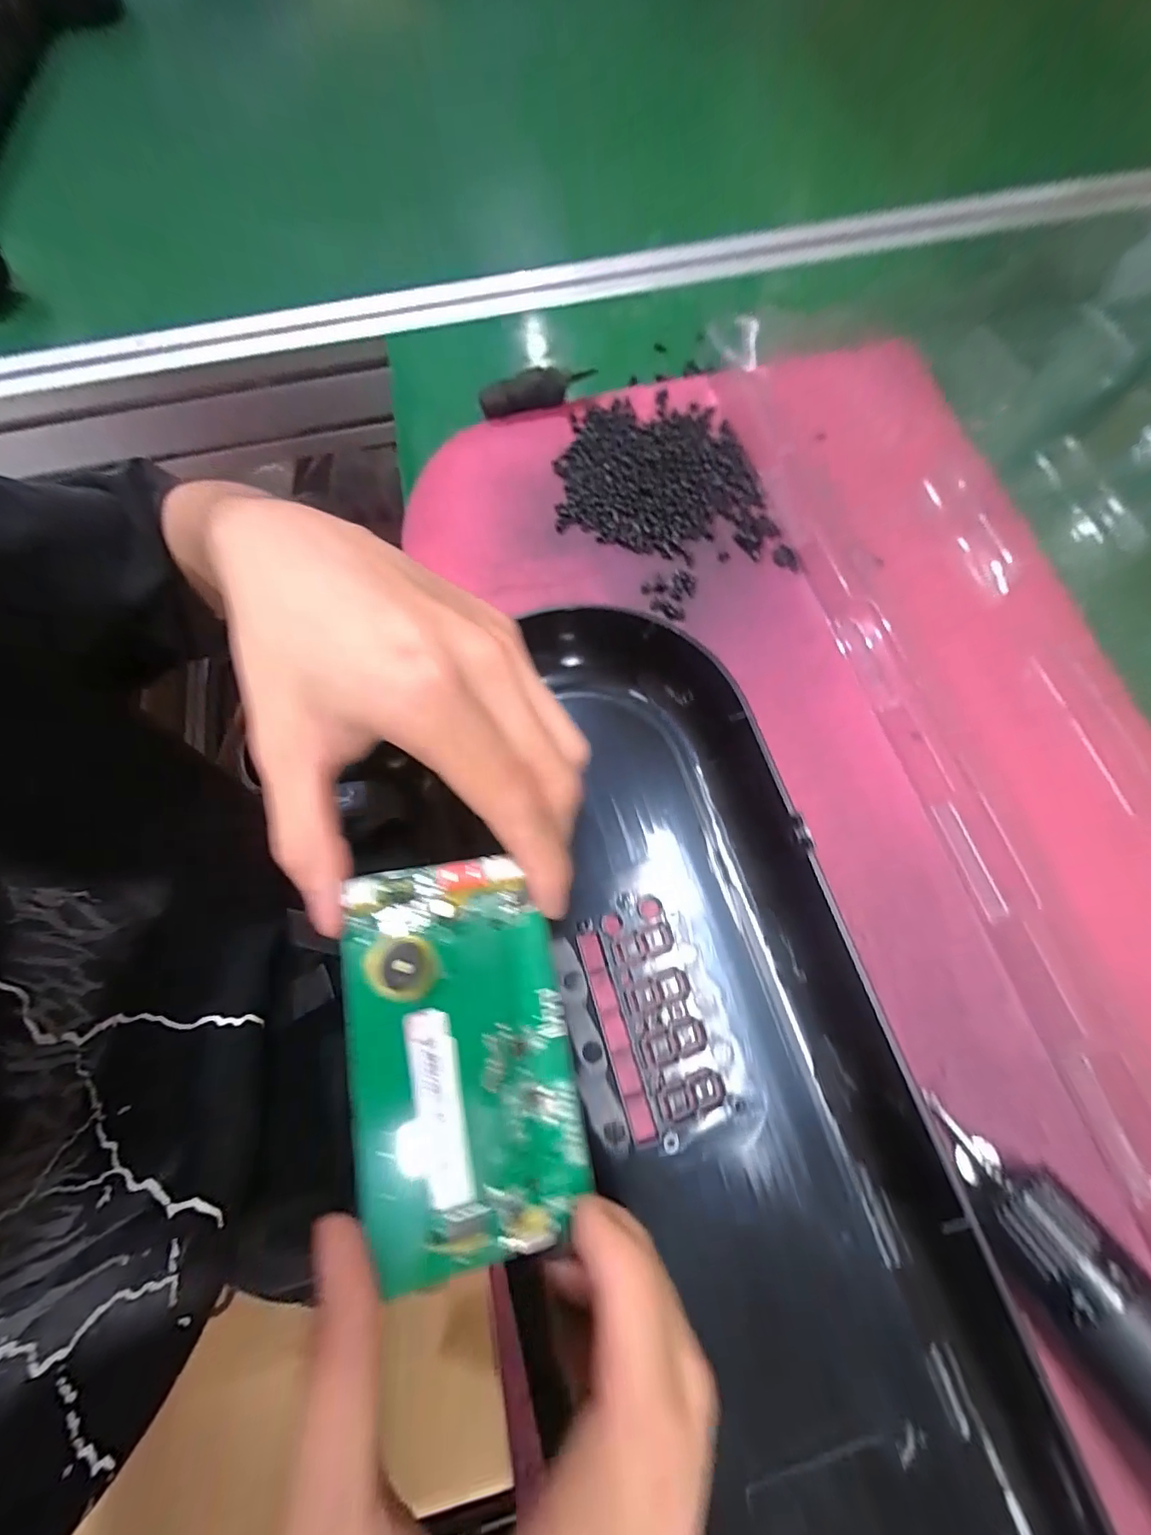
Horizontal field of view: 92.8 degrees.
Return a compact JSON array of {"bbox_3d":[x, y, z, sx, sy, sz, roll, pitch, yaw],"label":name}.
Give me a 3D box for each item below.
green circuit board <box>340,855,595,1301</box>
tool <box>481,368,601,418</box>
[{"bbox_3d":[-0.033,0.083,0.161,0.062,0.008,0.105,-6,74,-18],"label":"green circuit board"},{"bbox_3d":[-0.021,-0.220,0.320,0.068,0.020,0.013,-18,71,-4],"label":"tool"}]

